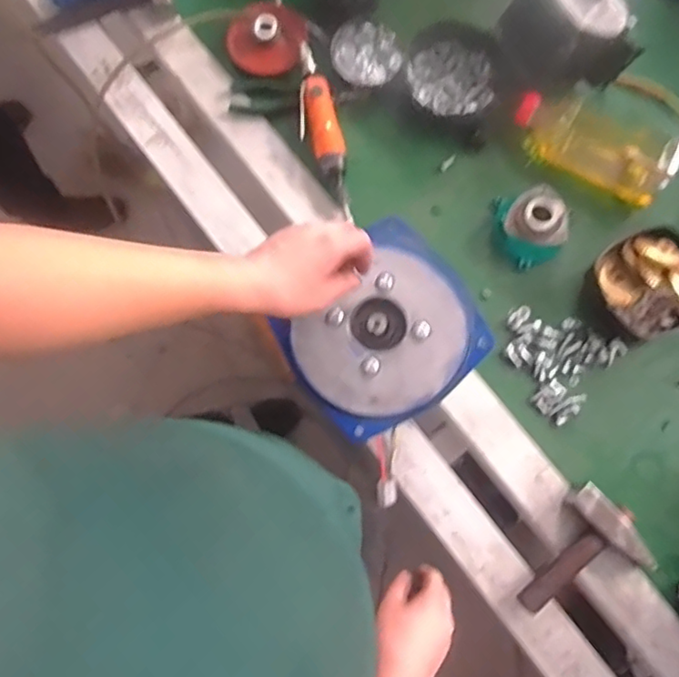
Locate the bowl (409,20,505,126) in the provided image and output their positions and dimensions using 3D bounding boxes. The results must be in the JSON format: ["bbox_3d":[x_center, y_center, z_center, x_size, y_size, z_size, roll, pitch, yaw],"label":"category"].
[{"bbox_3d":[0.161,-0.375,0.832,0.128,0.039,0.150,10,78,3],"label":"bowl"}]

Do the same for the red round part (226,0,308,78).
[{"bbox_3d":[-0.105,-0.438,0.860,0.108,0.027,0.112,0,77,1],"label":"red round part"}]

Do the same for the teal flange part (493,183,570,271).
[{"bbox_3d":[0.262,-0.159,0.803,0.100,0.052,0.108,-20,78,-3],"label":"teal flange part"}]

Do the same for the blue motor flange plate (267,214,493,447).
[{"bbox_3d":[0.048,-0.005,0.636,0.198,0.026,0.176,-42,80,-7],"label":"blue motor flange plate"}]

